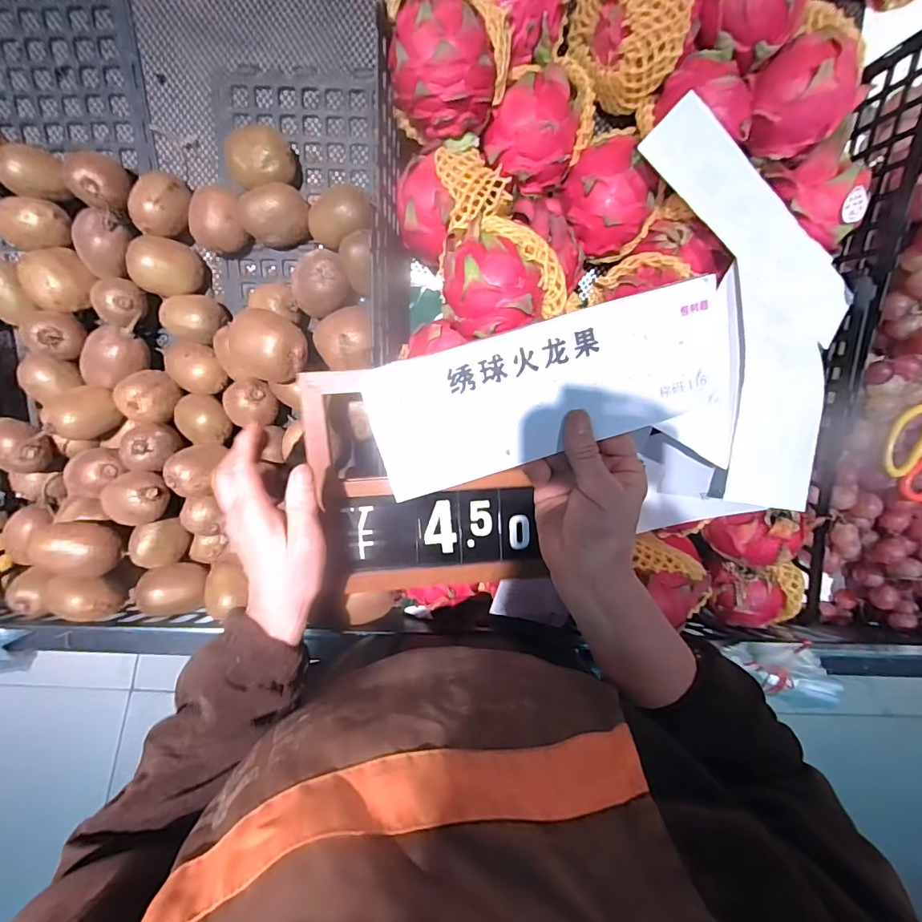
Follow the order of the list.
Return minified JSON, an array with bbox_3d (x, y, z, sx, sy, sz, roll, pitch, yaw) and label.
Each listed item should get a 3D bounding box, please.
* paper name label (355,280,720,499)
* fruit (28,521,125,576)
[{"bbox_3d":[0.063,-0.047,0.313,0.244,0.004,0.088,-17,107,-3],"label":"paper name label"},{"bbox_3d":[-0.384,0.087,0.457,0.064,0.044,0.055,0,75,-2],"label":"fruit"}]

